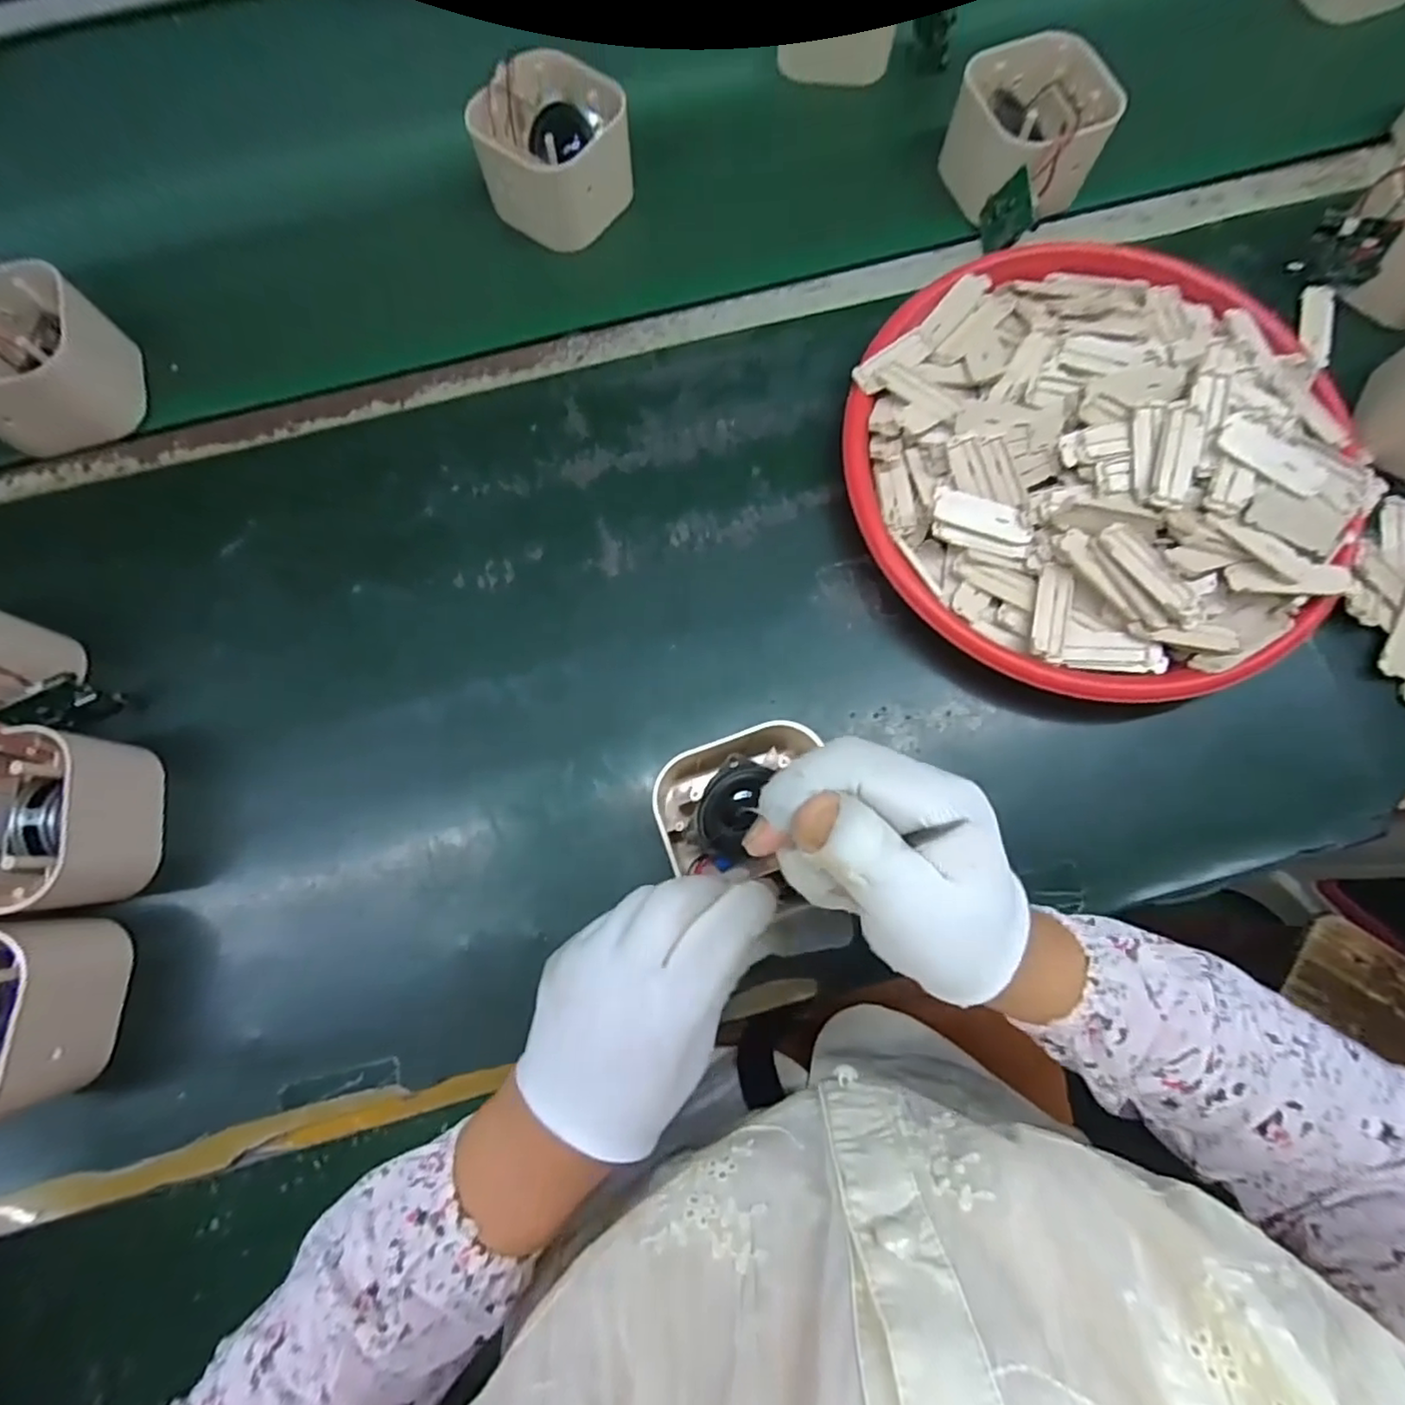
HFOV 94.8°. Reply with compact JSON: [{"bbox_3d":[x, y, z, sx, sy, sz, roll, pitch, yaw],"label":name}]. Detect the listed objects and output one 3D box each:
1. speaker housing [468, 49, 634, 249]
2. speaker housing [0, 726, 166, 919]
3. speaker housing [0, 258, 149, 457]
[{"bbox_3d":[-0.103,-0.378,0.445,0.089,0.054,0.089,32,79,8],"label":"speaker housing"},{"bbox_3d":[-0.346,0.064,0.340,0.094,0.063,0.089,-7,77,-1],"label":"speaker housing"},{"bbox_3d":[-0.416,-0.217,0.401,0.086,0.057,0.095,-24,78,-5],"label":"speaker housing"}]

